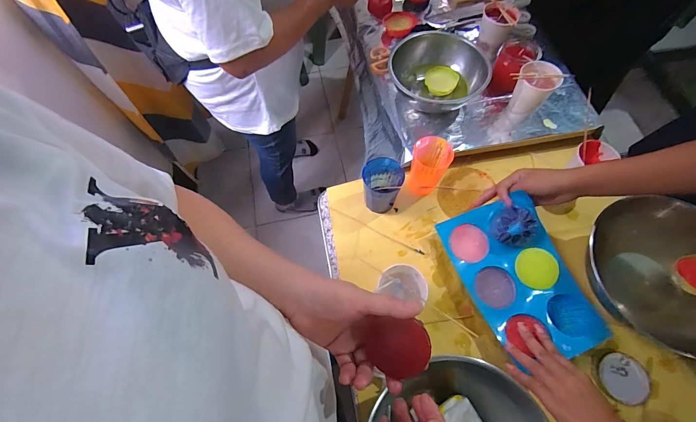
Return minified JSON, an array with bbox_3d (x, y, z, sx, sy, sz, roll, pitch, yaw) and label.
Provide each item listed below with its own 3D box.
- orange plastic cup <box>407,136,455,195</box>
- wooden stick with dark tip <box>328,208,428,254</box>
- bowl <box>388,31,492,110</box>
[{"bbox_3d":[0.150,-0.081,0.636,0.068,0.106,0.069,-1,64,1],"label":"orange plastic cup"},{"bbox_3d":[0.054,0.038,0.638,0.195,0.007,0.006,26,68,14],"label":"wooden stick with dark tip"},{"bbox_3d":[0.178,-0.270,0.683,0.188,0.080,0.167,17,66,10],"label":"bowl"}]

